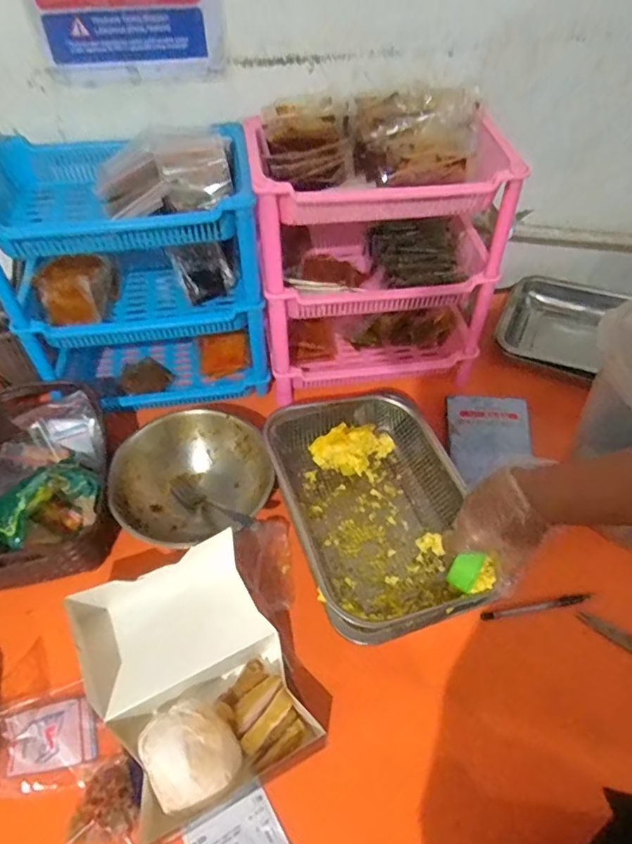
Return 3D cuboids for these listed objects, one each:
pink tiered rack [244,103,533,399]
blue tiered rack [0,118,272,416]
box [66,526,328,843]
[{"bbox_3d":[0.075,-0.225,0.775,0.306,0.346,0.195,-4,50,-4],"label":"pink tiered rack"},{"bbox_3d":[-0.223,-0.182,0.742,0.304,0.337,0.182,-5,50,-5],"label":"blue tiered rack"},{"bbox_3d":[-0.124,0.250,0.552,0.178,0.078,0.226,-24,54,-20],"label":"box"}]

